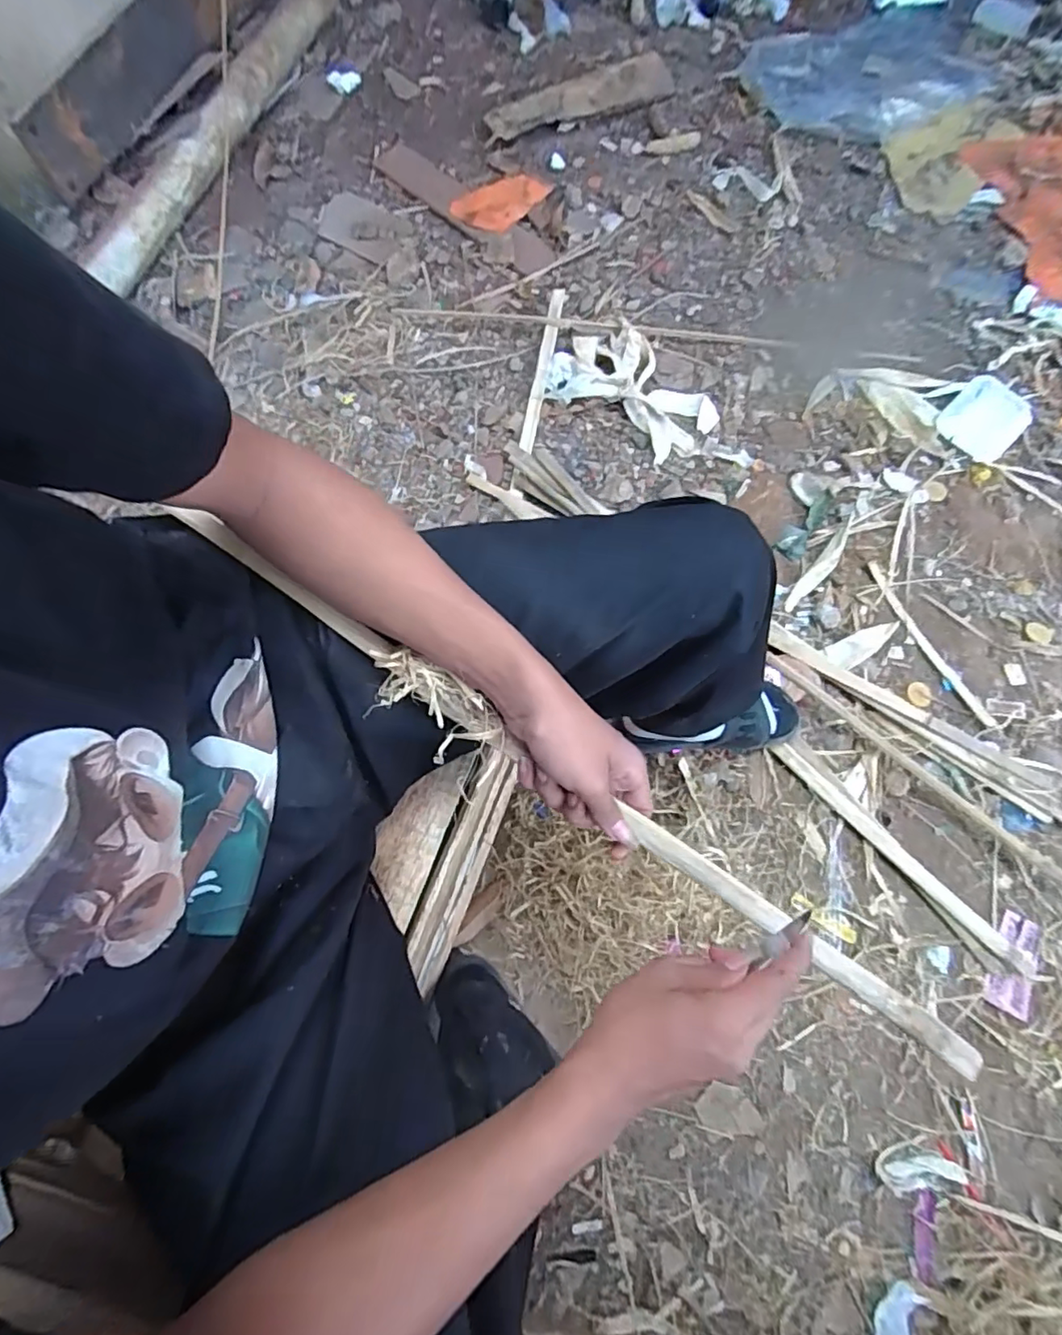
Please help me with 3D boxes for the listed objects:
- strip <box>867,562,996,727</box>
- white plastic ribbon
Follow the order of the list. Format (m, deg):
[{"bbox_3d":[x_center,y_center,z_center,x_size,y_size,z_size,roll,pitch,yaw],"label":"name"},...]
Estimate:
[{"bbox_3d":[0.623,-0.040,0.923,0.026,0.012,0.297,-25,73,-6],"label":"strip"},{"bbox_3d":[0.193,-0.519,1.080,0.322,0.044,0.214,34,77,12],"label":"white plastic ribbon"}]

